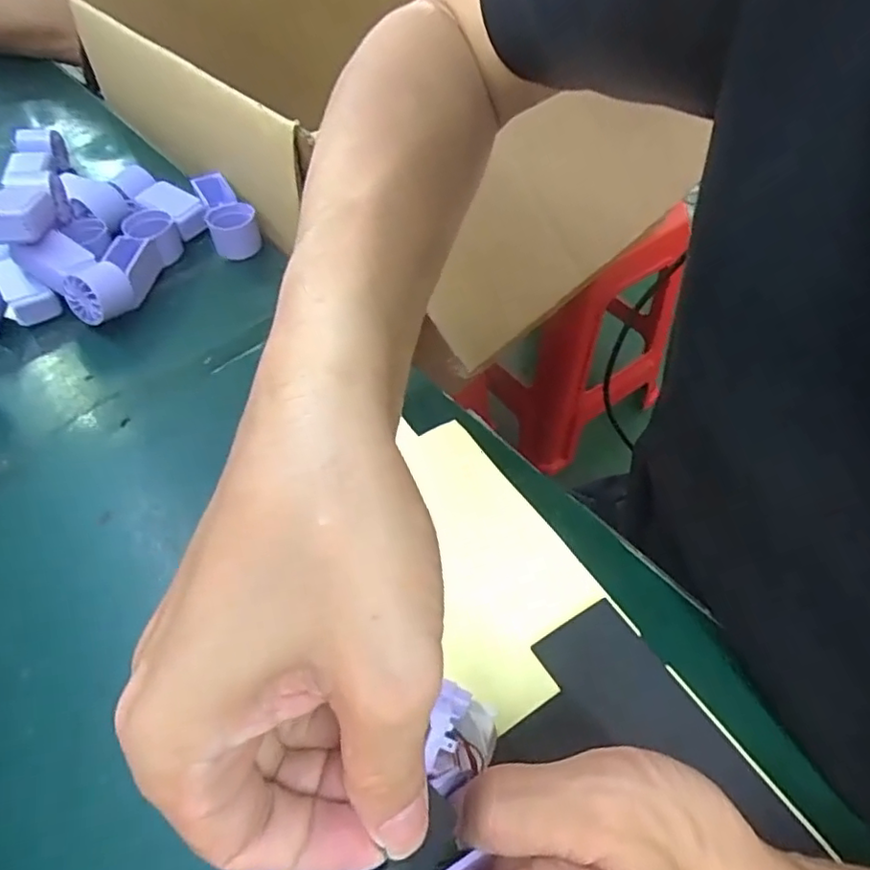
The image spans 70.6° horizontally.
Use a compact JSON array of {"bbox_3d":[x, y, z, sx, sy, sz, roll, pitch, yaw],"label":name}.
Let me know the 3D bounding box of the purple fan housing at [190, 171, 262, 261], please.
[{"bbox_3d":[-0.179,-0.191,0.531,0.038,0.034,0.087,-18,54,-15],"label":"purple fan housing"}]

